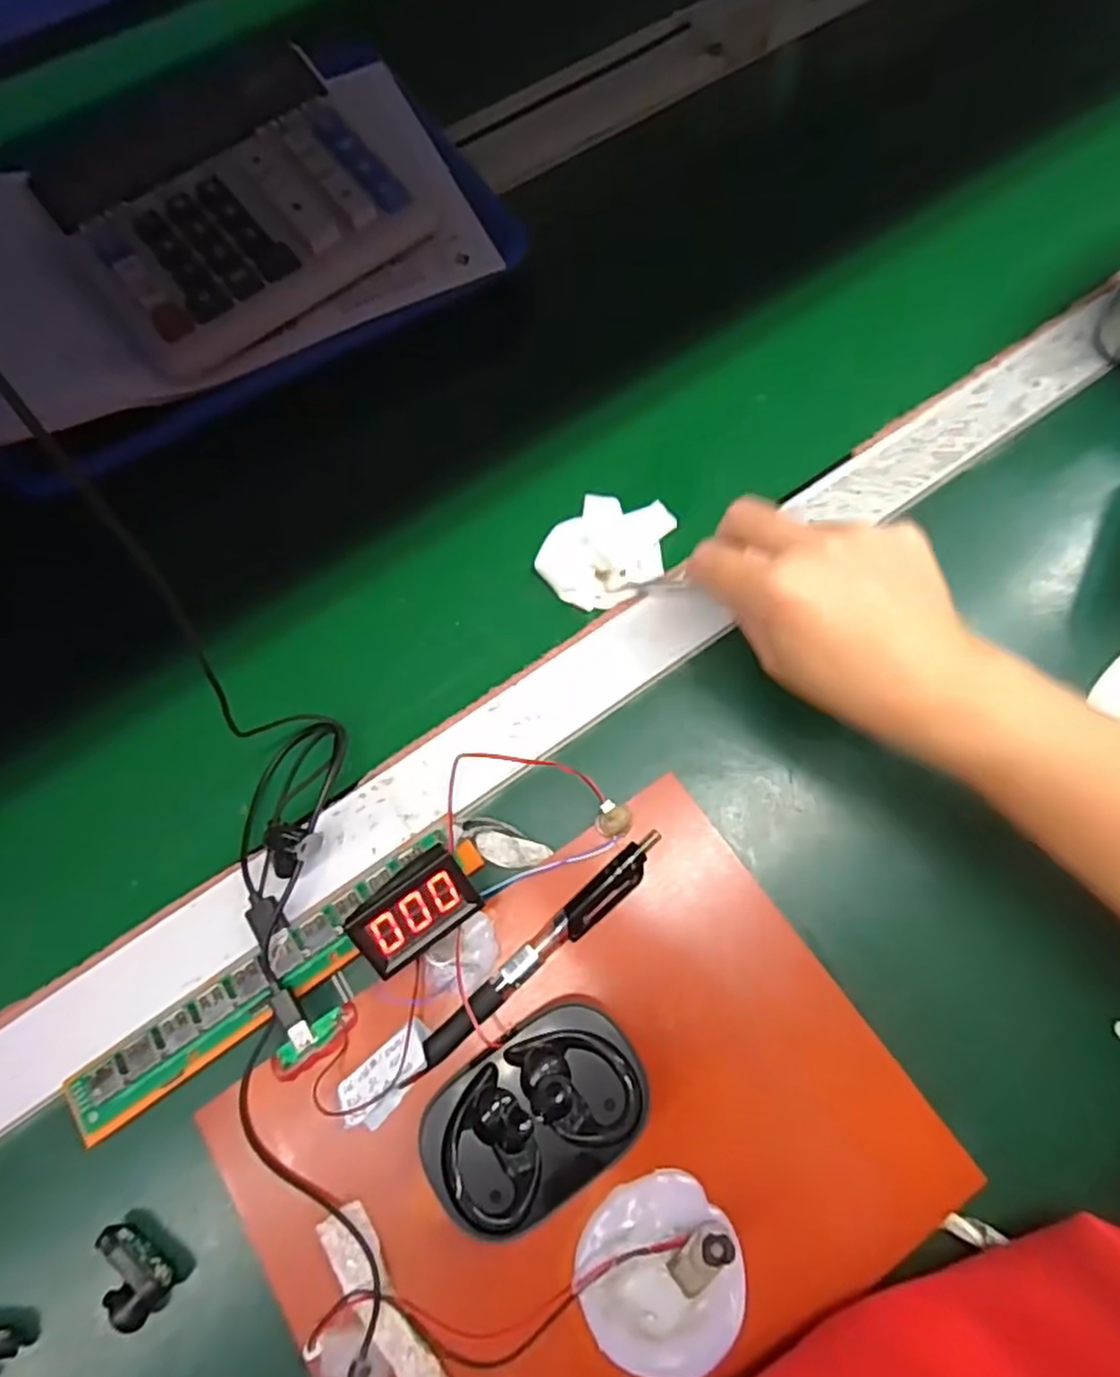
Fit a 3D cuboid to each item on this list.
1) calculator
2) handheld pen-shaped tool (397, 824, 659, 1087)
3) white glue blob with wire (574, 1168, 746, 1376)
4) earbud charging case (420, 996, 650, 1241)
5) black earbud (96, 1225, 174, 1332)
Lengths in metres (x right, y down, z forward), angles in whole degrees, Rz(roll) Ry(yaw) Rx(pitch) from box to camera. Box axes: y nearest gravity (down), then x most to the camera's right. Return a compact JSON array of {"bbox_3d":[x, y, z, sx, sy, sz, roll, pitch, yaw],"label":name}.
[{"bbox_3d":[-0.189,-0.289,0.416,0.196,0.037,0.159,-39,74,-10],"label":"calculator"},{"bbox_3d":[-0.007,0.114,0.303,0.138,0.013,0.014,-41,74,-11],"label":"handheld pen-shaped tool"},{"bbox_3d":[0.039,0.222,0.263,0.060,0.015,0.060,-1,71,2],"label":"white glue blob with wire"},{"bbox_3d":[-0.008,0.166,0.279,0.085,0.029,0.058,-34,73,-9],"label":"earbud charging case"},{"bbox_3d":[-0.177,0.243,0.294,0.037,0.027,0.022,41,77,14],"label":"black earbud"}]

